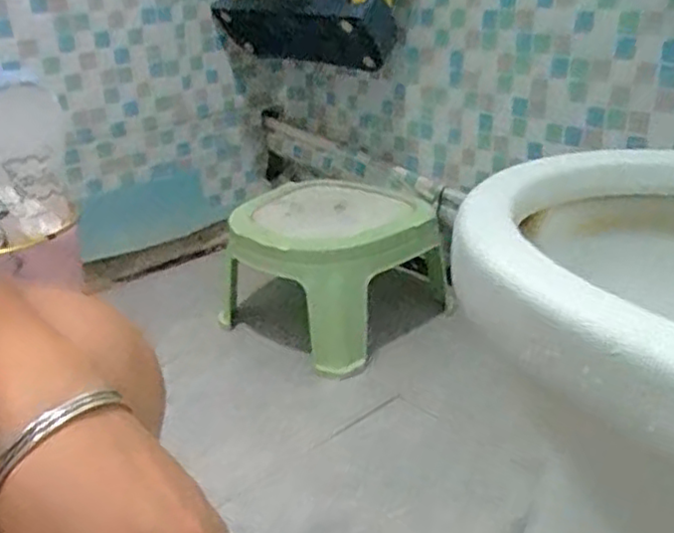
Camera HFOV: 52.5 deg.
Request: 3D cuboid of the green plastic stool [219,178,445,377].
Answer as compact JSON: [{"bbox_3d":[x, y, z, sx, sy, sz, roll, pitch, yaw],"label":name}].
[{"bbox_3d":[-0.005,-0.009,1.075,0.281,0.176,0.312,-24,32,-39],"label":"green plastic stool"}]

